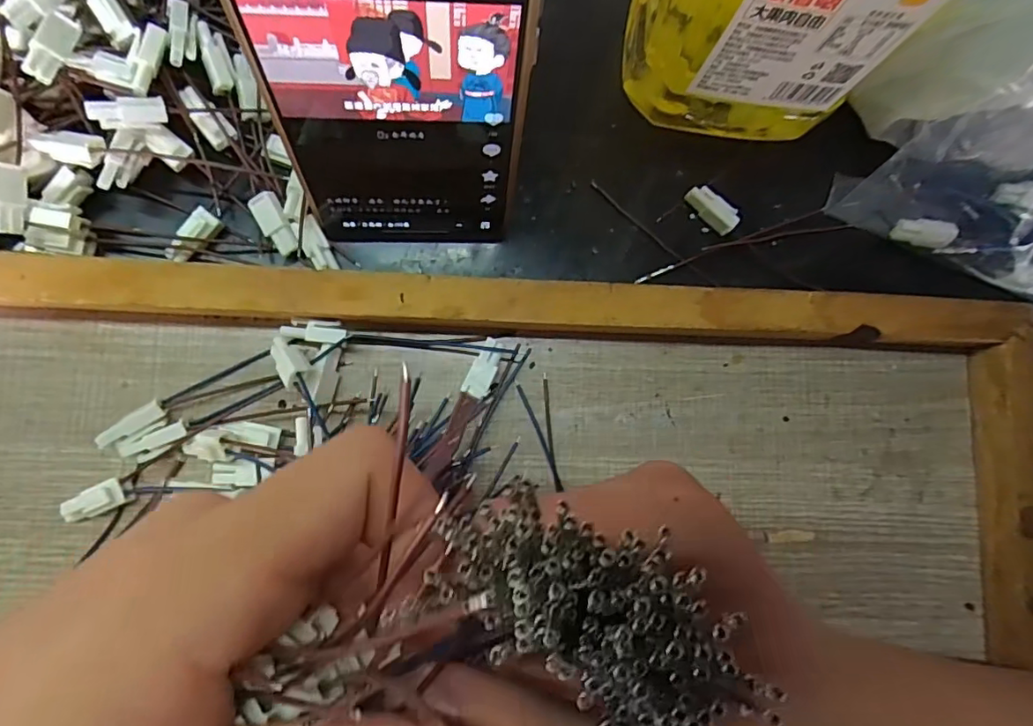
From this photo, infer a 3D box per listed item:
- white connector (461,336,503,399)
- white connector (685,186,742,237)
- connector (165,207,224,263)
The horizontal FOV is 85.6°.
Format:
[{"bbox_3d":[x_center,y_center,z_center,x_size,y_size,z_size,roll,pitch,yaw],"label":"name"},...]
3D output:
[{"bbox_3d":[-0.013,0.002,0.233,0.010,0.008,0.025,26,81,-2],"label":"white connector"},{"bbox_3d":[0.090,-0.071,0.256,0.011,0.011,0.025,-42,89,-9],"label":"white connector"},{"bbox_3d":[-0.134,-0.052,0.231,0.010,0.007,0.025,34,81,-1],"label":"connector"}]

